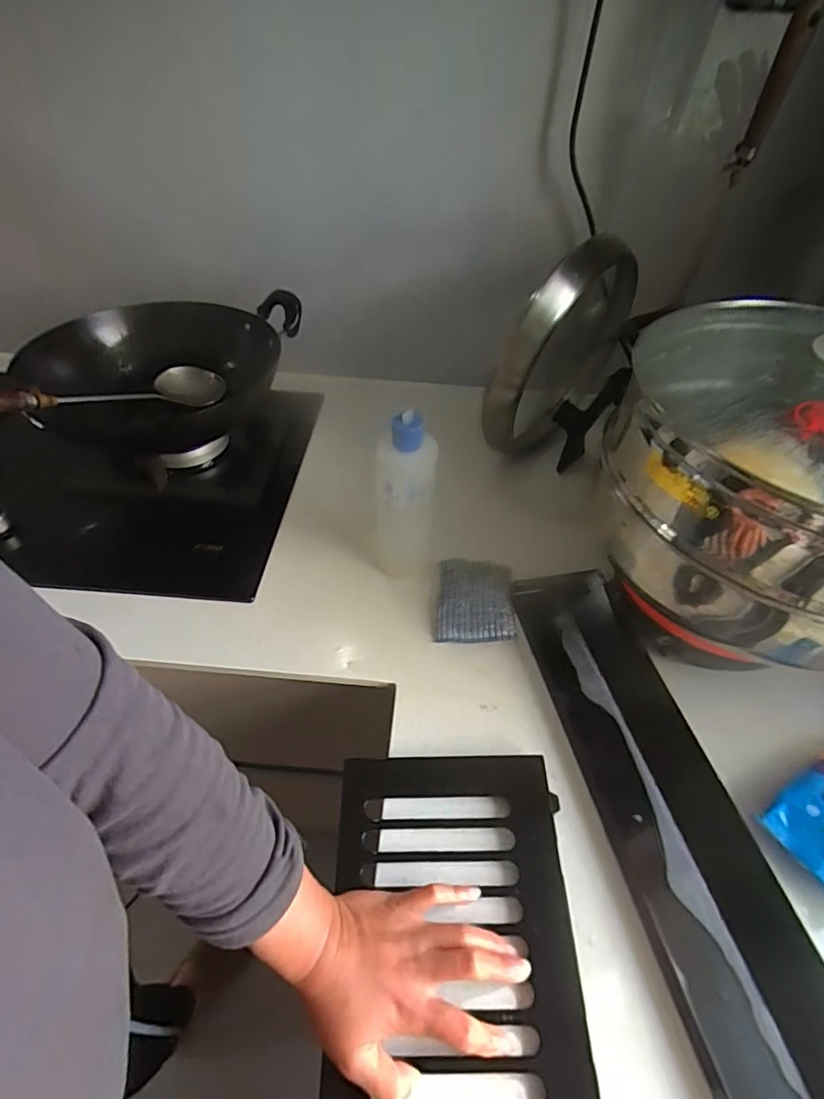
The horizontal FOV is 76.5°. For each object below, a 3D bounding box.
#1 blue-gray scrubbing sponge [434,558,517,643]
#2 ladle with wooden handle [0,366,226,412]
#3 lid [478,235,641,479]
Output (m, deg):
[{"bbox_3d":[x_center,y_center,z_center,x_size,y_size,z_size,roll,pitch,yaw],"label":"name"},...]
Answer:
[{"bbox_3d":[0.074,0.059,0.614,0.086,0.020,0.113,4,48,3],"label":"blue-gray scrubbing sponge"},{"bbox_3d":[-0.383,-0.180,0.618,0.103,0.046,0.371,22,28,18],"label":"ladle with wooden handle"},{"bbox_3d":[0.237,-0.275,0.744,0.105,0.292,0.280,31,54,24],"label":"lid"}]

